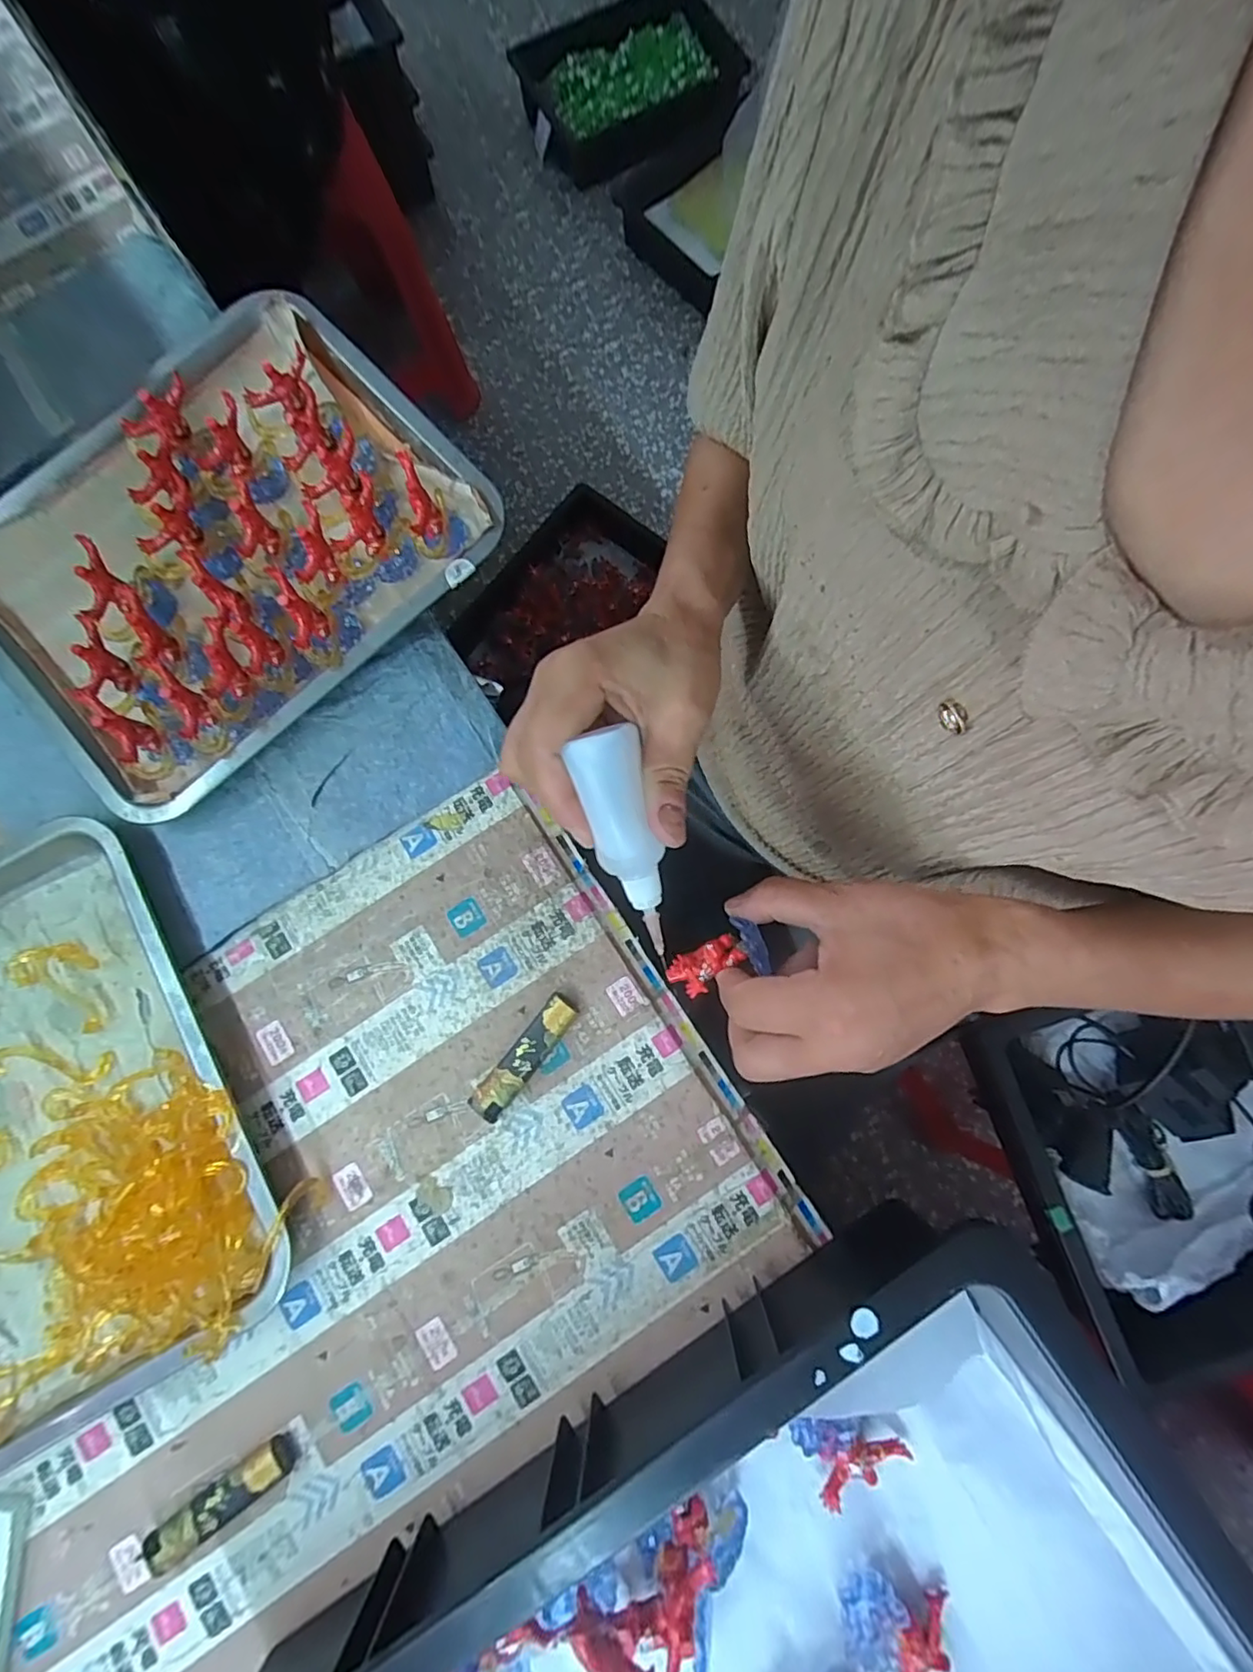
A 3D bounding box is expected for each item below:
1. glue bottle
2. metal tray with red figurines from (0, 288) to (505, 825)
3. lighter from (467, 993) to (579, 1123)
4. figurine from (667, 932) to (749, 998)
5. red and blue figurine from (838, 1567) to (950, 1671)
[{"bbox_3d":[0.001,0.003,0.261,0.028,0.028,0.102,-17,111,-3],"label":"glue bottle"},{"bbox_3d":[-0.268,-0.193,0.389,0.310,0.048,0.257,-42,82,-6],"label":"metal tray with red figurines"},{"bbox_3d":[-0.060,0.129,0.349,0.019,0.012,0.079,38,82,7],"label":"lighter"},{"bbox_3d":[0.042,0.066,0.304,0.042,0.010,0.021,-32,81,10],"label":"figurine"},{"bbox_3d":[0.133,0.388,0.288,0.051,0.026,0.044,38,82,7],"label":"red and blue figurine"}]

